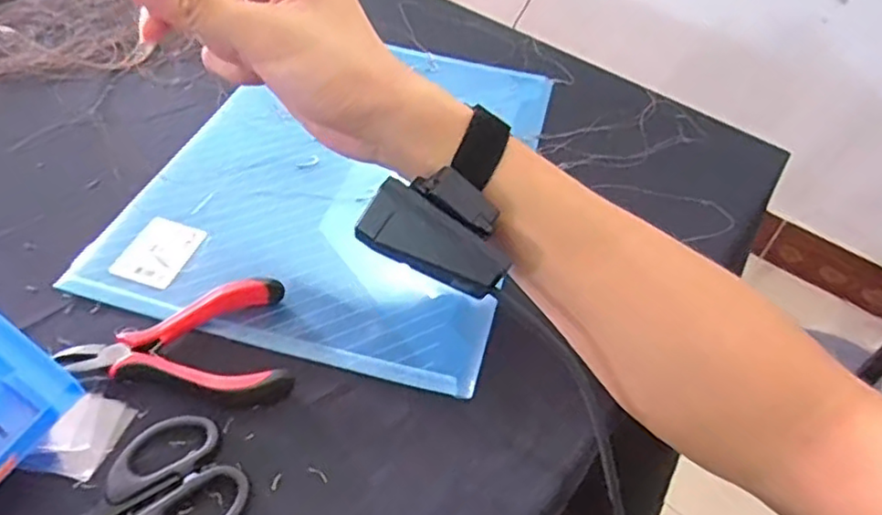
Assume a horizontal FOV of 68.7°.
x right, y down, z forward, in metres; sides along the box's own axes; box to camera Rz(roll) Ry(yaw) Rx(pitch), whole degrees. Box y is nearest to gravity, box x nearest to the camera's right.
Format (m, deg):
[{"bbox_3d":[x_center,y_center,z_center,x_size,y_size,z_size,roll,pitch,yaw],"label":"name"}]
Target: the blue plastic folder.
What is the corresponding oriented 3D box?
[{"bbox_3d":[-0.057,-0.066,0.446,0.228,0.009,0.316,14,46,7],"label":"blue plastic folder"}]

